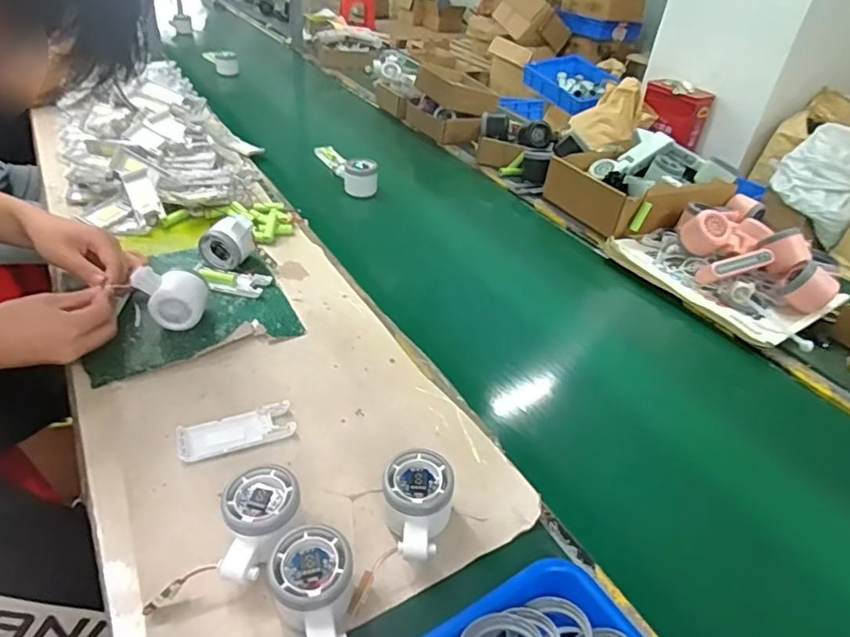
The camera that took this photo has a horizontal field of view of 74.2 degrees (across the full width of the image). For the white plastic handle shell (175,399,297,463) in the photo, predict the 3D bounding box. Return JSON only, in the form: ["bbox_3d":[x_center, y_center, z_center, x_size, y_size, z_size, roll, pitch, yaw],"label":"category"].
[{"bbox_3d":[-0.178,0.107,0.533,0.103,0.016,0.039,-10,39,-20],"label":"white plastic handle shell"}]

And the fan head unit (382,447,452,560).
[{"bbox_3d":[-0.006,0.157,0.461,0.055,0.053,0.079,2,37,-6],"label":"fan head unit"}]

